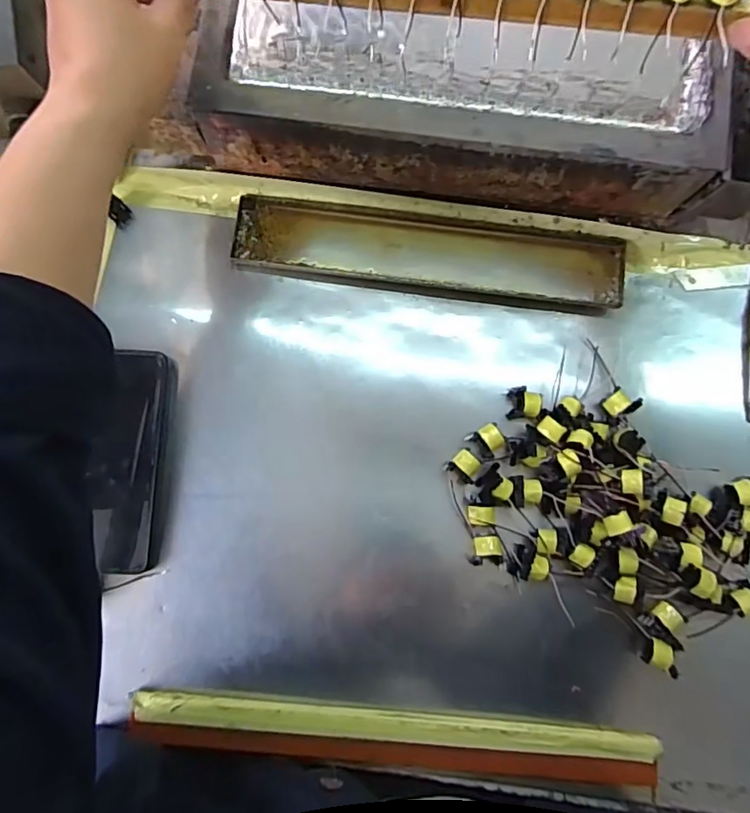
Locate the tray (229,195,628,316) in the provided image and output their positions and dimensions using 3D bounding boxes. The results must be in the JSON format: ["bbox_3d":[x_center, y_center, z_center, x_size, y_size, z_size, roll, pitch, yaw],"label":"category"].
[{"bbox_3d":[0.041,-0.120,0.427,0.297,0.012,0.058,7,86,1],"label":"tray"}]

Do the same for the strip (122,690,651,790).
[{"bbox_3d":[0.012,0.232,0.380,0.352,0.018,0.037,5,86,1],"label":"strip"}]

